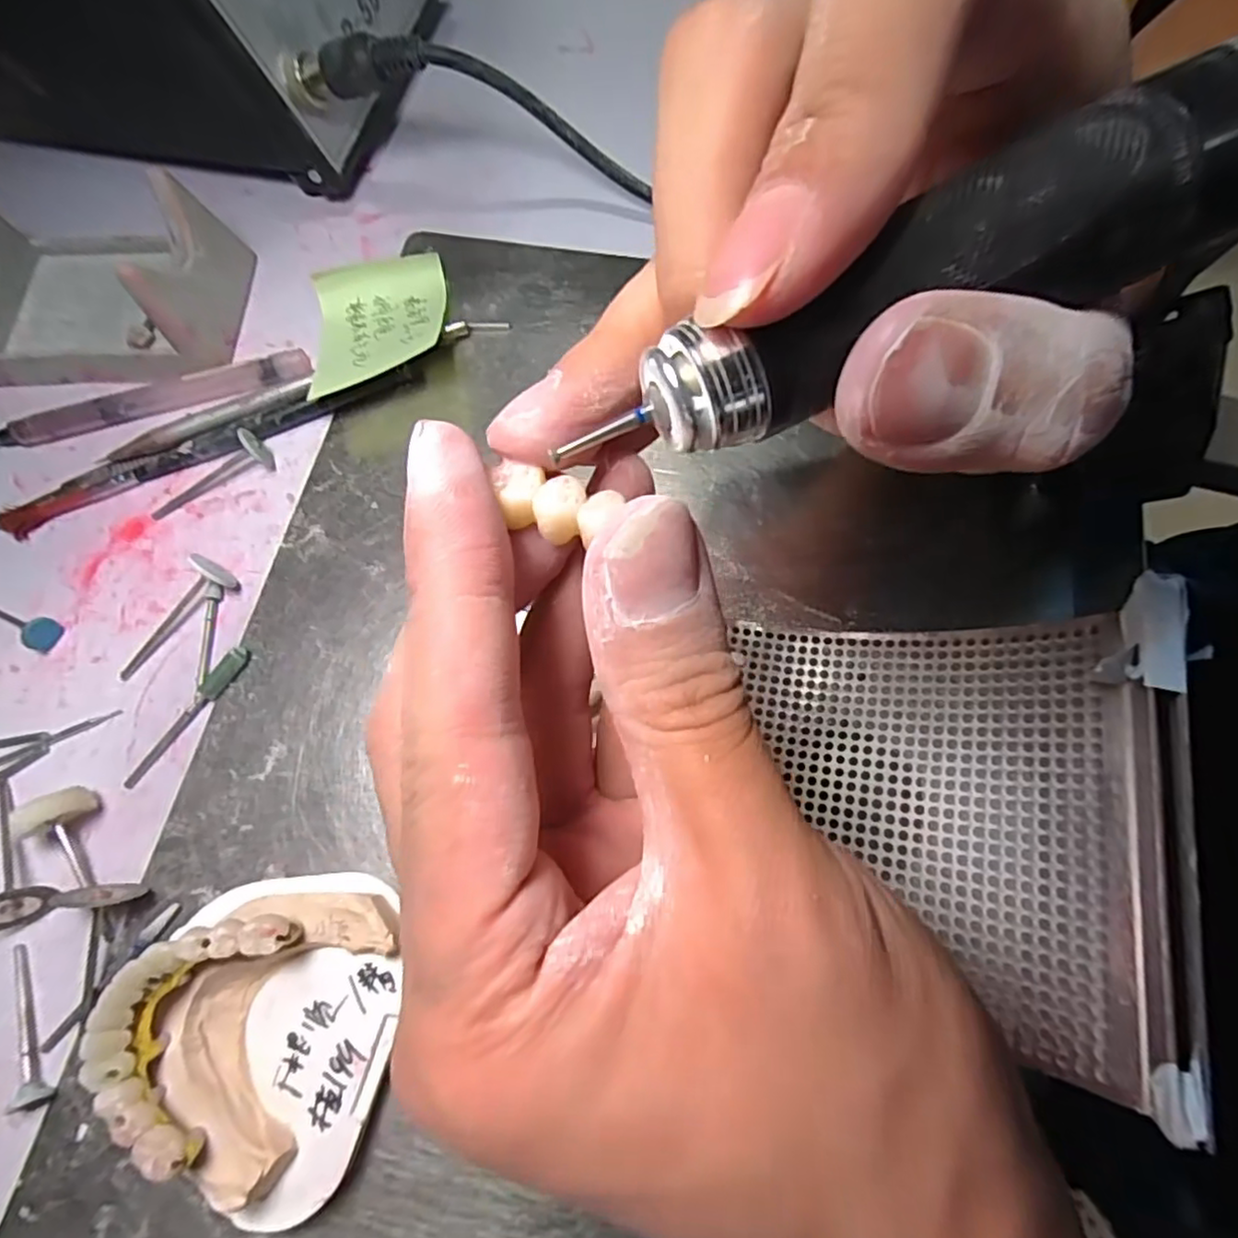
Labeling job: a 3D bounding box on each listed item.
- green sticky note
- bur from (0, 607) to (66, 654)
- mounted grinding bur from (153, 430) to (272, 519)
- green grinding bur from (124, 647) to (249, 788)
[{"bbox_3d":[-0.092,-0.113,0.249,0.050,0.022,0.067,-12,71,-2],"label":"green sticky note"},{"bbox_3d":[-0.212,0.000,0.222,0.040,0.009,0.011,17,72,8],"label":"bur"},{"bbox_3d":[-0.151,-0.053,0.236,0.046,0.013,0.011,-26,72,-7],"label":"mounted grinding bur"},{"bbox_3d":[-0.140,0.031,0.210,0.007,0.006,0.053,34,75,13],"label":"green grinding bur"}]

